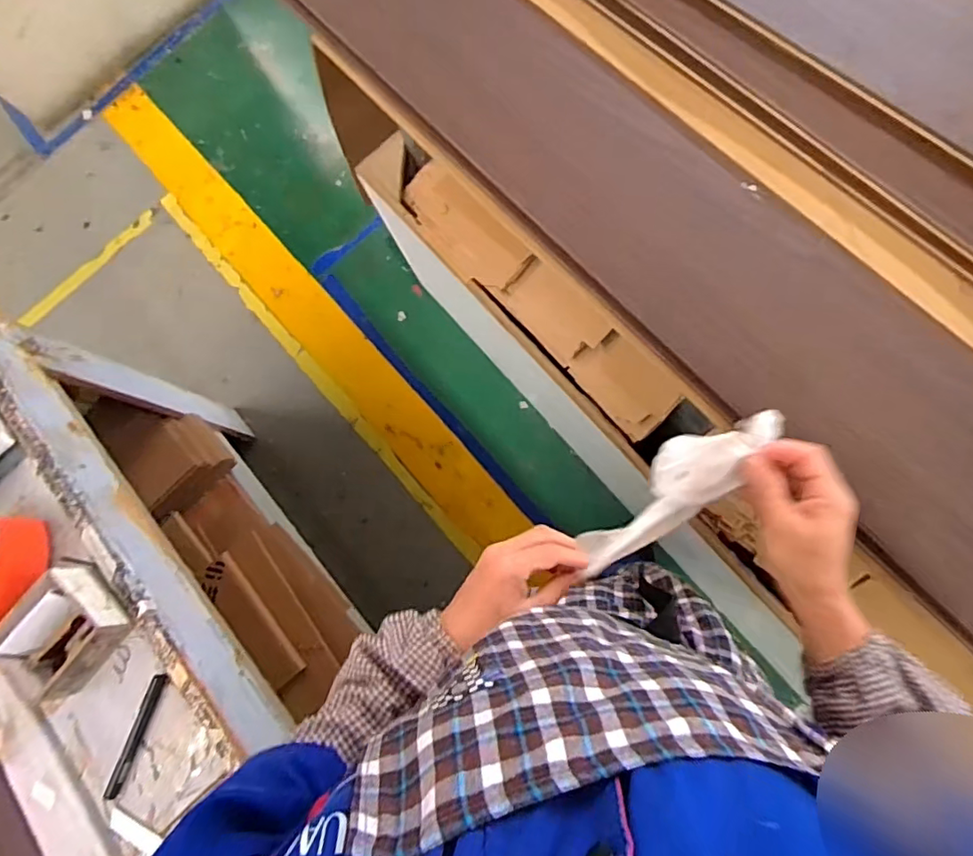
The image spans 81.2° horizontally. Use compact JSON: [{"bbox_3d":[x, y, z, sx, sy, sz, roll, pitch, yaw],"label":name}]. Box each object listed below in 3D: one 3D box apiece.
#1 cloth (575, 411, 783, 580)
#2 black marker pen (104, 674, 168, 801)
[{"bbox_3d":[0.157,0.046,0.471,0.194,0.046,0.055,-42,81,6],"label":"cloth"},{"bbox_3d":[-0.392,0.344,0.636,0.017,0.014,0.134,19,83,12],"label":"black marker pen"}]

